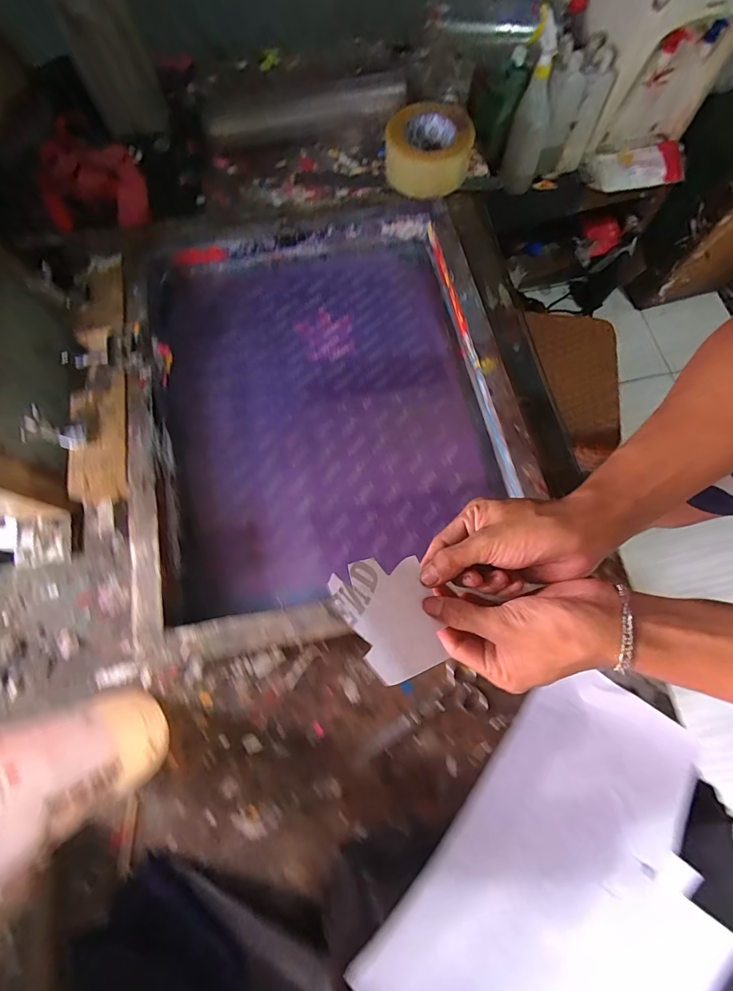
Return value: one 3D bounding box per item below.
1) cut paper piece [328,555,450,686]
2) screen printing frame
[{"bbox_3d":[0.017,0.080,0.268,0.018,0.080,0.083,-49,57,31],"label":"cut paper piece"},{"bbox_3d":[-0.054,-0.117,0.483,0.457,0.075,0.530,-11,78,-6],"label":"screen printing frame"}]

